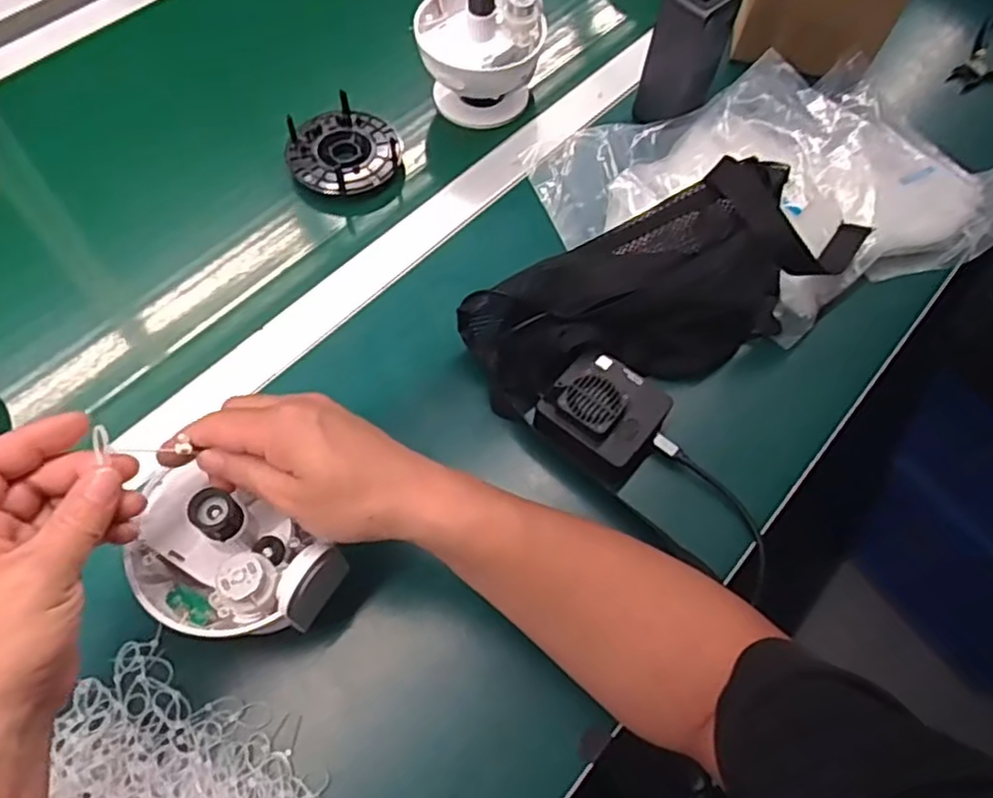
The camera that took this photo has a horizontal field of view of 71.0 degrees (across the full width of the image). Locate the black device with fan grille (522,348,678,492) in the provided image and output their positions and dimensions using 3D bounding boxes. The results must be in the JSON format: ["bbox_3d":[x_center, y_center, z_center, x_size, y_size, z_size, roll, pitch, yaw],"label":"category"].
[{"bbox_3d":[0.078,0.012,0.511,0.082,0.050,0.079,37,69,16],"label":"black device with fan grille"}]

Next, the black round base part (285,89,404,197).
[{"bbox_3d":[-0.139,-0.225,0.629,0.091,0.030,0.091,1,64,-2],"label":"black round base part"}]

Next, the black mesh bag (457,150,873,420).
[{"bbox_3d":[0.133,-0.086,0.530,0.311,0.102,0.116,-26,69,-15],"label":"black mesh bag"}]

